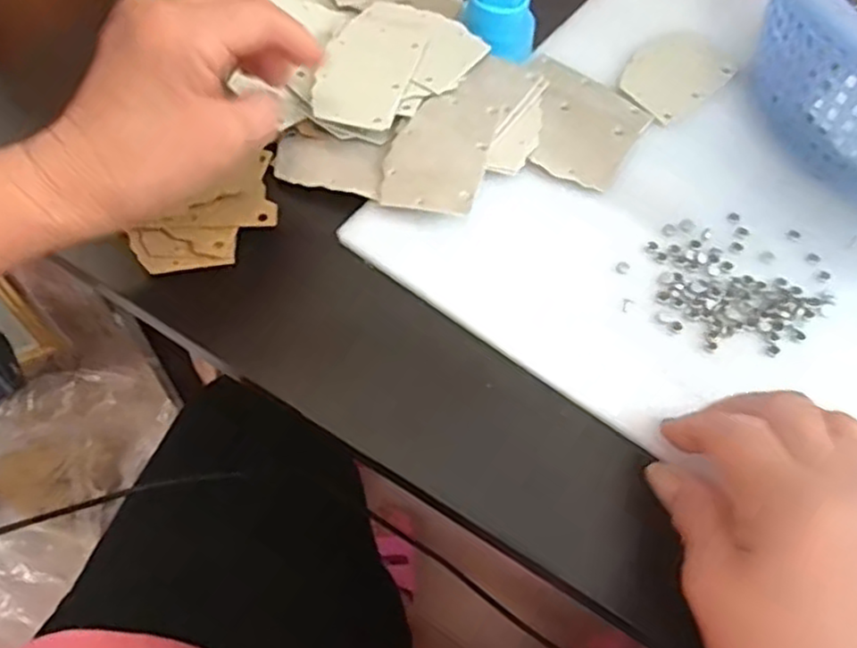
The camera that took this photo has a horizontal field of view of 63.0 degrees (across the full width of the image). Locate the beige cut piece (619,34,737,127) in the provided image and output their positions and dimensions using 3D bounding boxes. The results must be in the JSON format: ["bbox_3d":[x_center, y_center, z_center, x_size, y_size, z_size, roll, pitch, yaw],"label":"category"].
[{"bbox_3d":[0.162,-0.164,0.455,0.085,0.006,0.050,-38,69,-23],"label":"beige cut piece"}]

